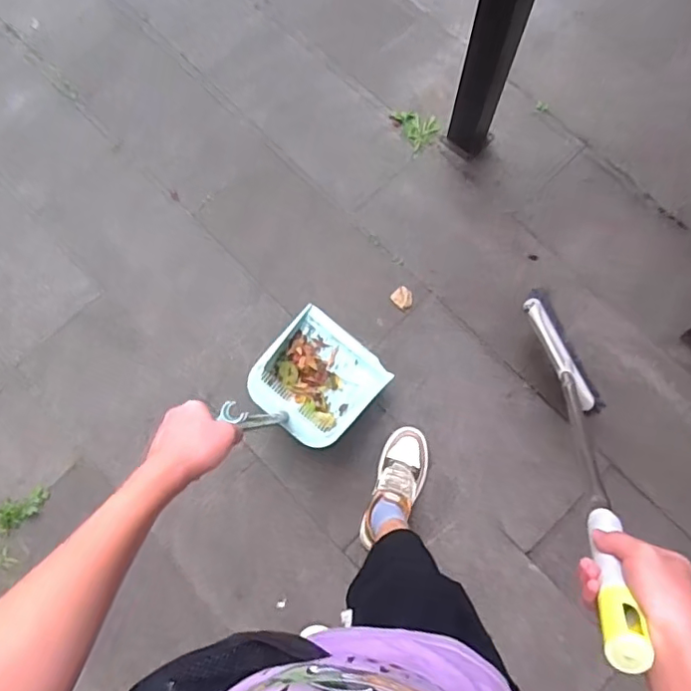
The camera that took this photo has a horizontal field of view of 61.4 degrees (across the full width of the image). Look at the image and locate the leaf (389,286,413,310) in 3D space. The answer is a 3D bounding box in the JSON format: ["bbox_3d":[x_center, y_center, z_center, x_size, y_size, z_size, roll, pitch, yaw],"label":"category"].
[{"bbox_3d":[0.152,-0.124,1.528,0.055,0.011,0.051,42,80,11],"label":"leaf"}]

